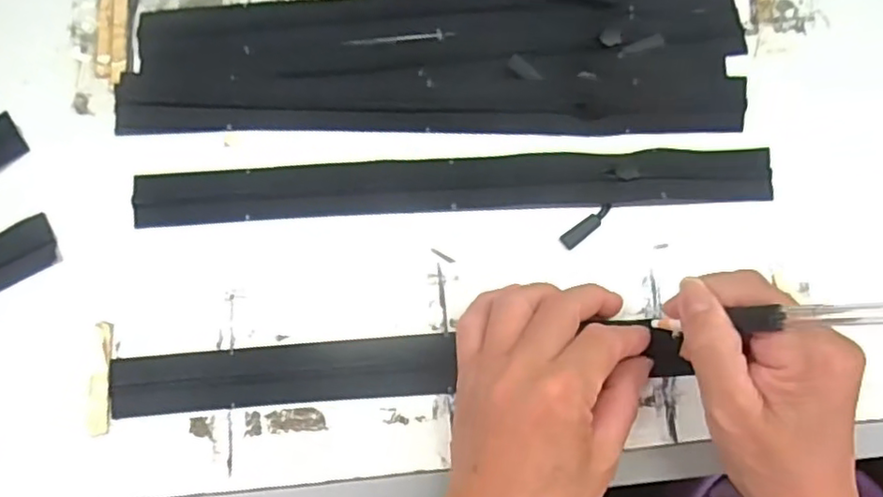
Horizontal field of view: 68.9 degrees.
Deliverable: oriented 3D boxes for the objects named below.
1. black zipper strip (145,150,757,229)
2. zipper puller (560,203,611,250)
[{"bbox_3d":[0.007,-0.035,0.359,0.349,0.010,0.030,-3,76,1],"label":"black zipper strip"},{"bbox_3d":[0.080,-0.013,0.352,0.034,0.004,0.009,-39,80,-8],"label":"zipper puller"}]

